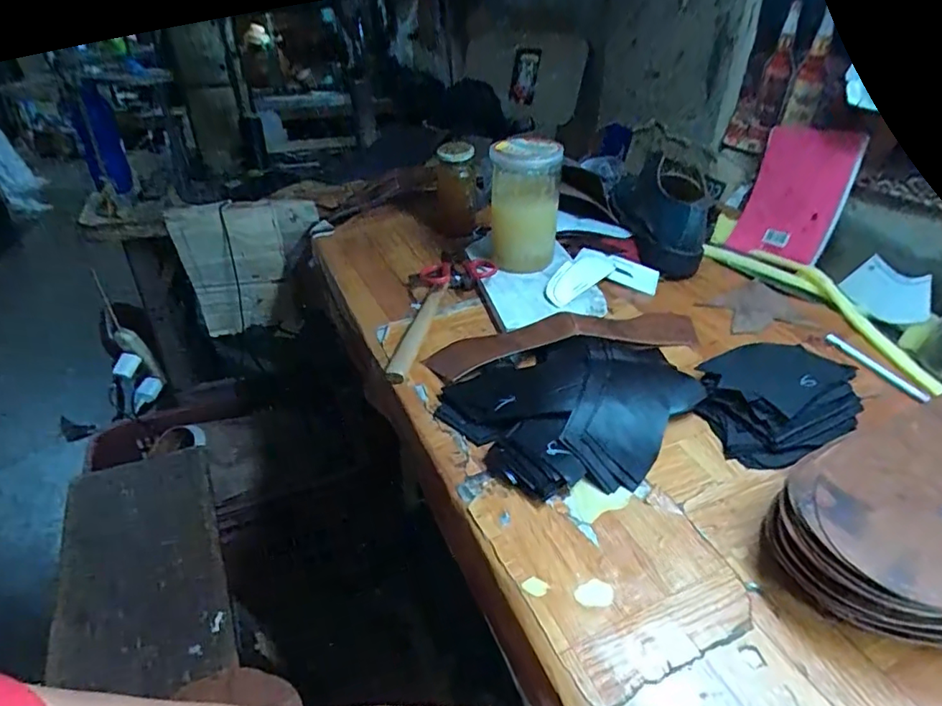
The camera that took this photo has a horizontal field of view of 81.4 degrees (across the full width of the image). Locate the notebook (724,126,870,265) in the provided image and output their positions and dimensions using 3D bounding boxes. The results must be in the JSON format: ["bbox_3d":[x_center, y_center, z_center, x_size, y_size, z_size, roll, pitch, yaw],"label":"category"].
[{"bbox_3d":[0.488,-0.242,0.835,0.016,0.186,0.152,5,20,-29],"label":"notebook"}]

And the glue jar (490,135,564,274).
[{"bbox_3d":[0.071,-0.195,0.737,0.091,0.154,0.088,4,35,5],"label":"glue jar"}]

